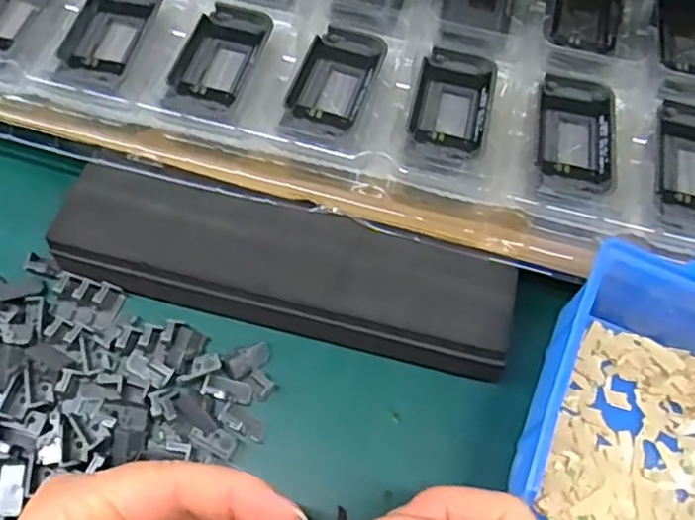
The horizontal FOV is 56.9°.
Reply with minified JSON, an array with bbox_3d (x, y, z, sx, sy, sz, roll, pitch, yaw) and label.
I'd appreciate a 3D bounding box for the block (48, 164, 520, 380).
[{"bbox_3d":[-0.029,0.004,0.308,0.213,0.031,0.059,14,61,4],"label":"block"}]

